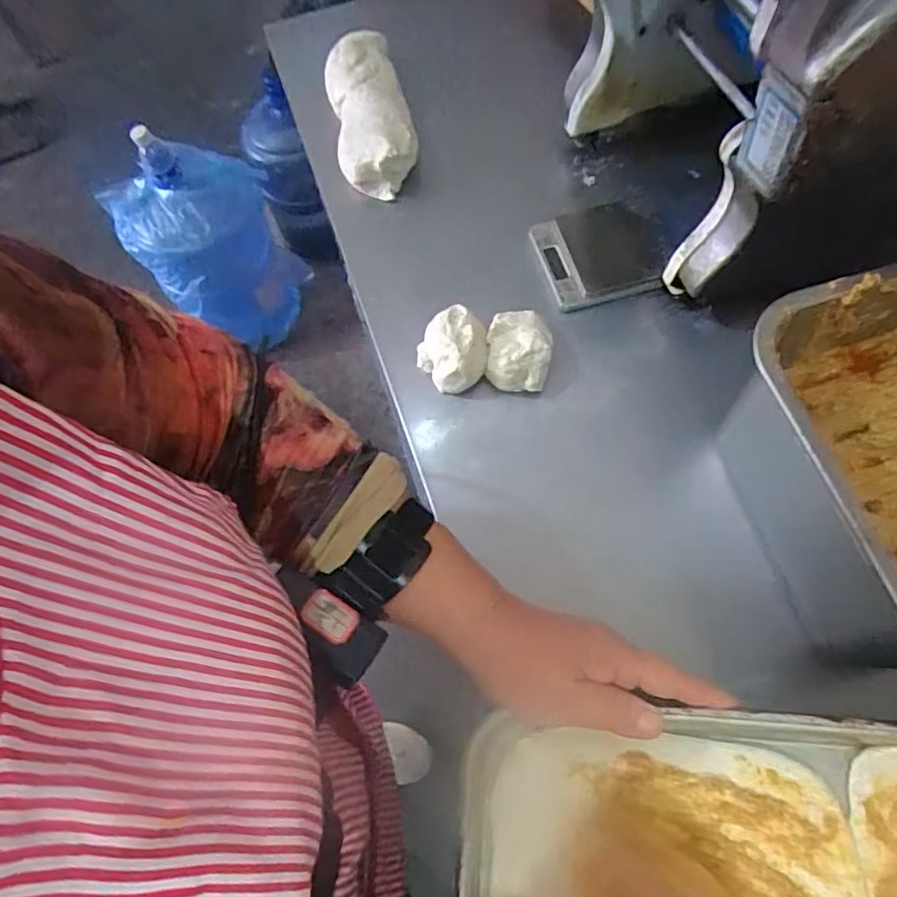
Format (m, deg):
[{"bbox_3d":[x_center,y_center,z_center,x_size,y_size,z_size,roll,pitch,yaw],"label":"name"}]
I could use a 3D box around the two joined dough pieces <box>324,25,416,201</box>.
[{"bbox_3d":[-0.088,-0.376,0.678,0.087,0.049,0.216,-11,67,-2],"label":"two joined dough pieces"}]

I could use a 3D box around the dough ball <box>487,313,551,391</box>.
[{"bbox_3d":[0.064,-0.090,0.555,0.055,0.031,0.068,3,67,4],"label":"dough ball"}]

